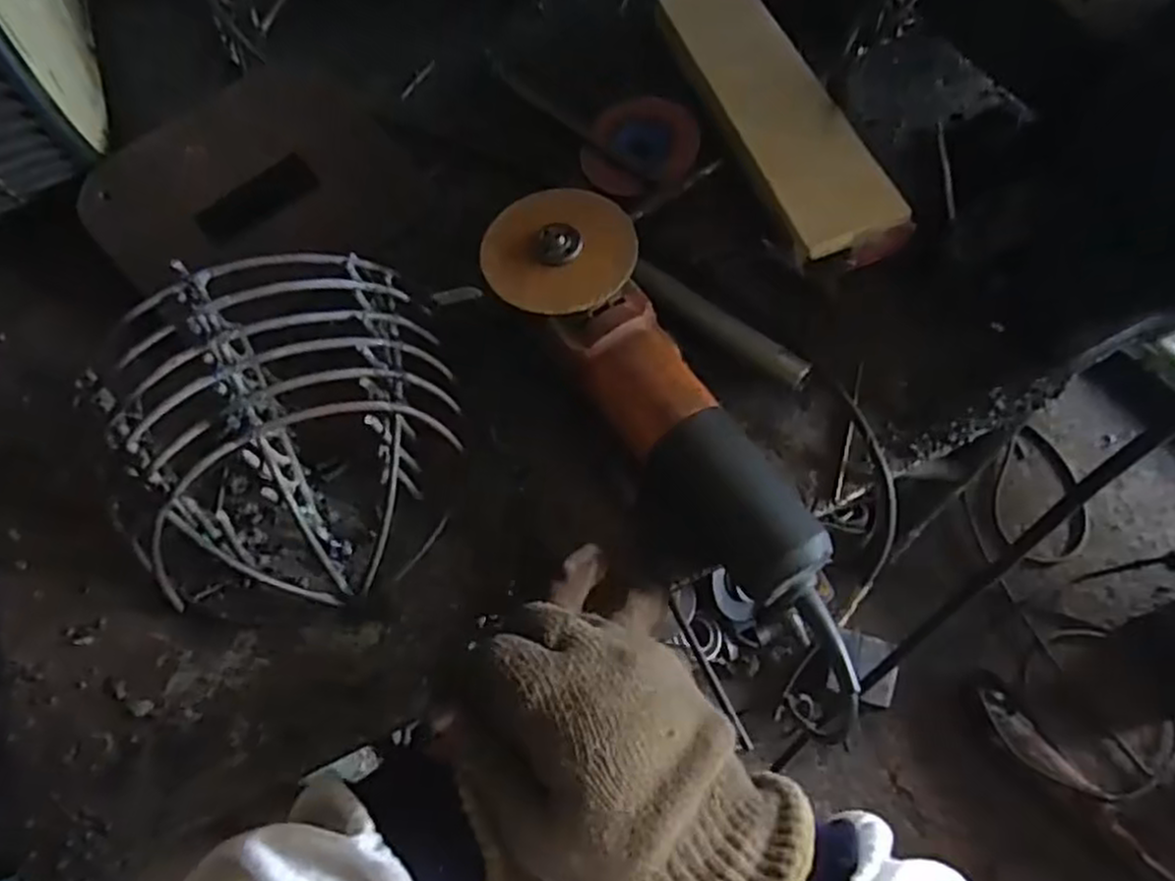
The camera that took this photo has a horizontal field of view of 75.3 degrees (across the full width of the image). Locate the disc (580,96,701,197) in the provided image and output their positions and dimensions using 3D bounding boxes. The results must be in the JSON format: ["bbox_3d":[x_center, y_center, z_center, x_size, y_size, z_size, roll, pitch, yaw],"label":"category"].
[{"bbox_3d":[0.042,-0.240,0.617,0.092,0.004,0.096,-3,68,8],"label":"disc"}]

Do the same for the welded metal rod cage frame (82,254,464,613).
[{"bbox_3d":[-0.182,0.000,0.452,0.202,0.117,0.187,-14,64,-3],"label":"welded metal rod cage frame"}]

